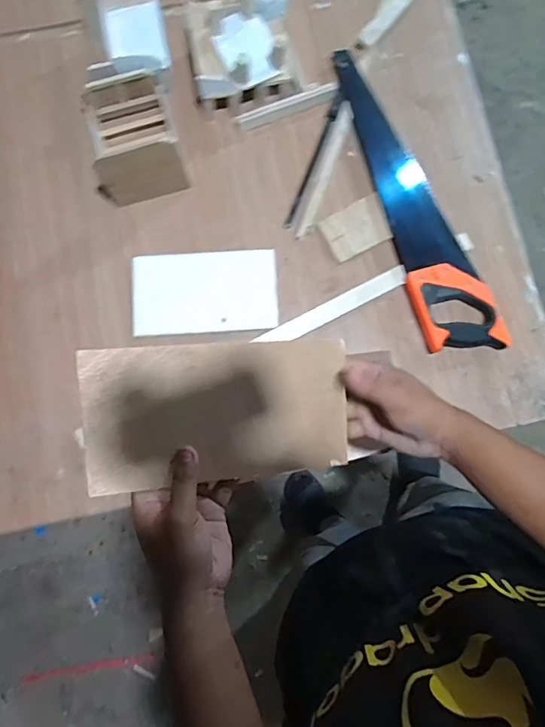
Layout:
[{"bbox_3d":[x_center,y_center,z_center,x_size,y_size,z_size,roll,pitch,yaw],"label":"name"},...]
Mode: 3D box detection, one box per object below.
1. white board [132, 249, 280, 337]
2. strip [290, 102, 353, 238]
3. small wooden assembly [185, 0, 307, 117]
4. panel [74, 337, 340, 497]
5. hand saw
[{"bbox_3d":[-0.101,-0.109,0.734,0.212,0.012,0.127,-3,80,-2],"label":"white board"},{"bbox_3d":[0.078,-0.304,0.764,0.030,0.018,0.228,21,80,3],"label":"strip"},{"bbox_3d":[-0.047,-0.475,0.748,0.165,0.087,0.138,-19,81,-4],"label":"small wooden assembly"},{"bbox_3d":[-0.044,0.044,0.431,0.227,0.010,0.120,-4,97,-16],"label":"panel"},{"bbox_3d":[0.214,-0.263,0.748,0.119,0.037,0.525,-17,81,-4],"label":"hand saw"}]

